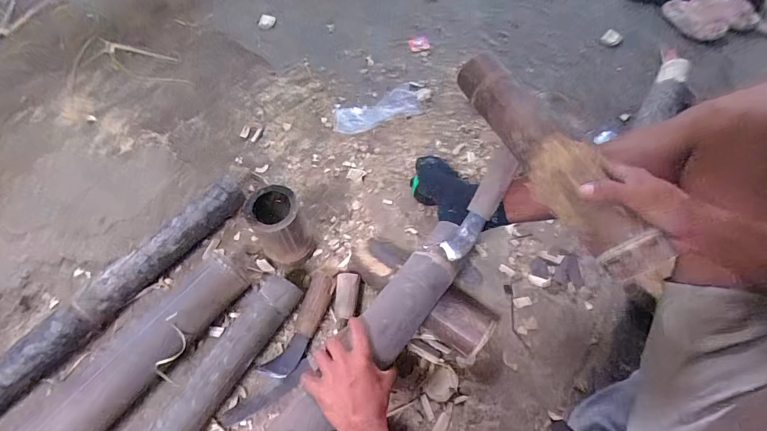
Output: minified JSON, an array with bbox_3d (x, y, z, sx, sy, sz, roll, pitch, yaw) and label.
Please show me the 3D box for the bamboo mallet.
[{"bbox_3d":[0.204,-0.076,0.453,0.061,0.058,0.356,-21,63,-12],"label":"bamboo mallet"}]

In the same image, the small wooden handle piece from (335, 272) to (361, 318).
[{"bbox_3d":[-0.069,0.147,0.671,0.042,0.024,0.080,10,78,-19],"label":"small wooden handle piece"}]

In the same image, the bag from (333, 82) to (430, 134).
[{"bbox_3d":[-0.003,-0.276,0.922,0.261,0.041,0.103,-17,62,-10],"label":"bag"}]

